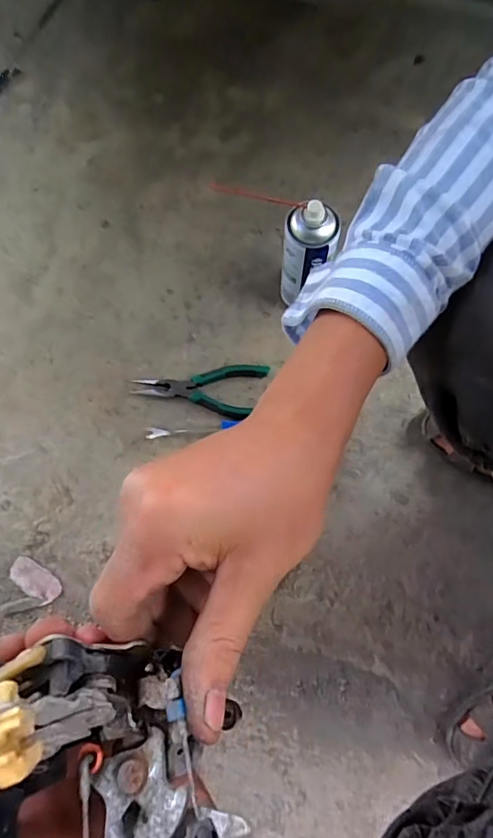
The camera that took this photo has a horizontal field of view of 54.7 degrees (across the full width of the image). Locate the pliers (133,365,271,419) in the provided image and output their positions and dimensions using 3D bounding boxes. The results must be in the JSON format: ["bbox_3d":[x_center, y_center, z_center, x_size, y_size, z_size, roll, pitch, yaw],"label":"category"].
[{"bbox_3d":[-0.067,-0.043,0.669,0.185,0.020,0.074,5,77,1],"label":"pliers"}]

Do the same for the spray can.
[{"bbox_3d":[0.080,-0.202,0.619,0.070,0.196,0.054,0,76,0],"label":"spray can"}]

